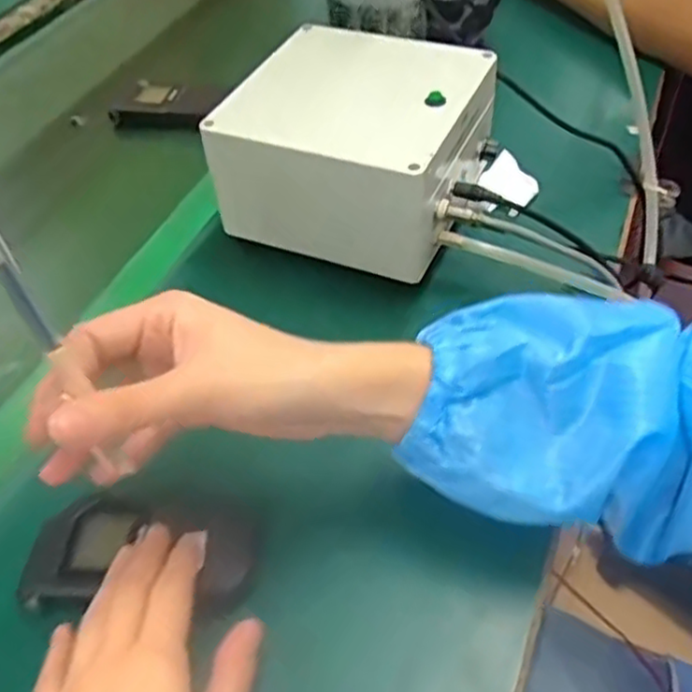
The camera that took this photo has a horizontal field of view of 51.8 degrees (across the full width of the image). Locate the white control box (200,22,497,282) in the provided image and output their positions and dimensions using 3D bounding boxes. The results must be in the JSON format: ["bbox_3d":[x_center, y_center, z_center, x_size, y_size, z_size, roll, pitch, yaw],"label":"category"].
[{"bbox_3d":[0.008,-0.141,0.526,0.163,0.107,0.154,17,52,18],"label":"white control box"}]

